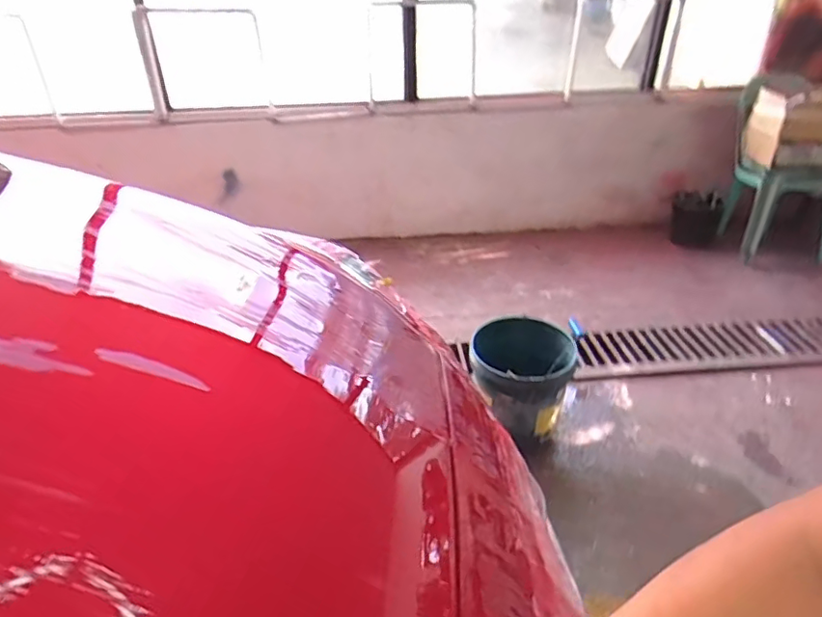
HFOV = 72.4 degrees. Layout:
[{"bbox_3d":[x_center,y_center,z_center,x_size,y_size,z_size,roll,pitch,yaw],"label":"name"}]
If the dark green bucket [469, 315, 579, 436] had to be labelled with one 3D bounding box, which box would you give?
[{"bbox_3d":[0.341,0.229,1.748,0.306,0.323,0.305,3,36,6],"label":"dark green bucket"}]

